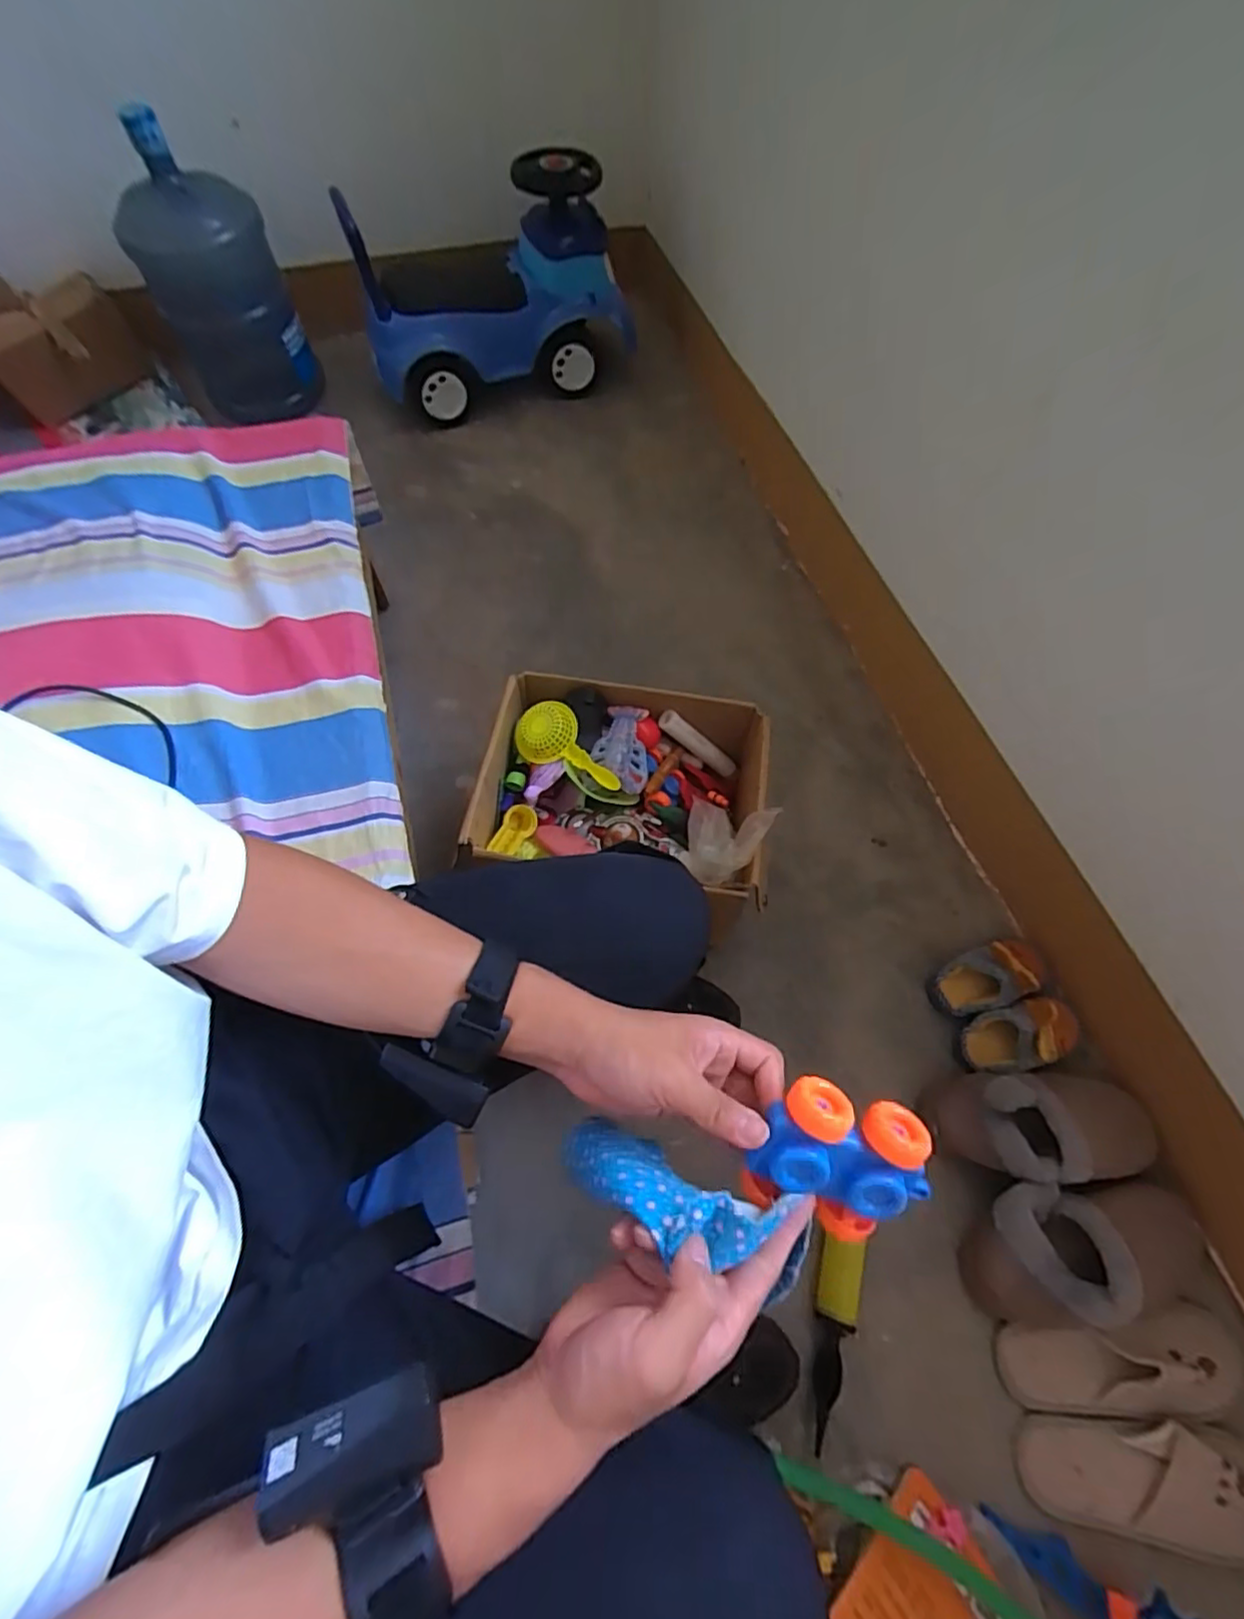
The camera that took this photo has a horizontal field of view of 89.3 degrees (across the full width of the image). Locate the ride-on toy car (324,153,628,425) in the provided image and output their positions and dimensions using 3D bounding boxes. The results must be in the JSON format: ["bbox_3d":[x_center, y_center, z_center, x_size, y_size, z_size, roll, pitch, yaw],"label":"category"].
[{"bbox_3d":[-0.282,-1.142,1.375,0.557,0.357,0.297,-14,65,-8],"label":"ride-on toy car"}]

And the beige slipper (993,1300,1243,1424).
[{"bbox_3d":[0.563,0.620,0.701,0.263,0.046,0.095,-3,62,-3],"label":"beige slipper"}]

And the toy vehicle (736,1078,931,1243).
[{"bbox_3d":[0.124,0.196,0.349,0.093,0.056,0.070,19,63,8],"label":"toy vehicle"}]

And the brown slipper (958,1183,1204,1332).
[{"bbox_3d":[0.541,0.517,0.728,0.277,0.082,0.140,2,62,-1],"label":"brown slipper"}]

